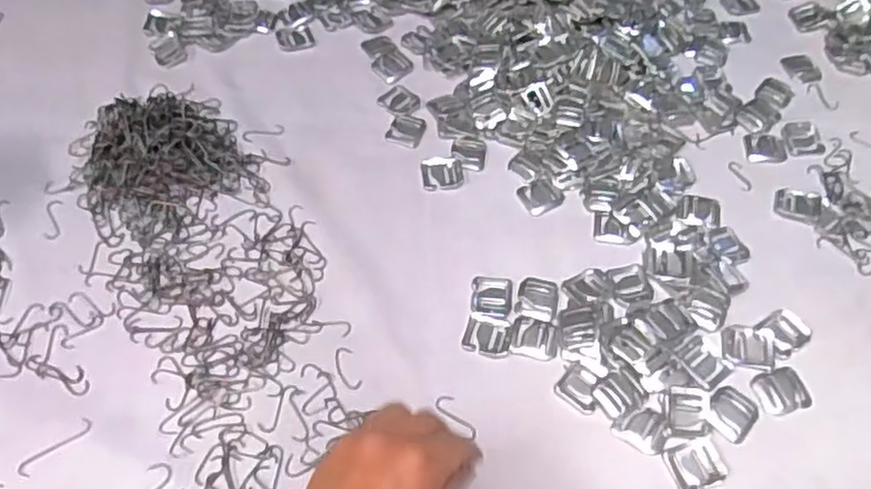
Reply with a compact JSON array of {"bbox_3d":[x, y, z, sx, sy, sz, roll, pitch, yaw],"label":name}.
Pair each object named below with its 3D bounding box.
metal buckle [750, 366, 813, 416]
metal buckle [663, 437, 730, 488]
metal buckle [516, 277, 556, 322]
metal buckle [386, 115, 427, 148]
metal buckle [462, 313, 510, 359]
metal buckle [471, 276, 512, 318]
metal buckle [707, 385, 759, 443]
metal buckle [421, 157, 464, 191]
[{"bbox_3d":[0.242,0.103,0.479,0.035,0.004,0.031,-13,58,-9],"label":"metal buckle"},{"bbox_3d":[0.172,0.146,0.451,0.036,0.004,0.030,-14,59,-9],"label":"metal buckle"},{"bbox_3d":[0.077,0.040,0.516,0.029,0.004,0.035,10,58,5],"label":"metal buckle"},{"bbox_3d":[-0.026,-0.103,0.616,0.032,0.004,0.033,16,58,9],"label":"metal buckle"},{"bbox_3d":[0.038,0.066,0.501,0.034,0.004,0.032,7,57,4],"label":"metal buckle"},{"bbox_3d":[0.043,0.039,0.518,0.030,0.004,0.033,6,57,3],"label":"metal buckle"},{"bbox_3d":[0.204,0.116,0.471,0.030,0.004,0.035,38,64,21],"label":"metal buckle"},{"bbox_3d":[0.006,-0.061,0.585,0.034,0.004,0.032,-6,58,-5],"label":"metal buckle"}]

